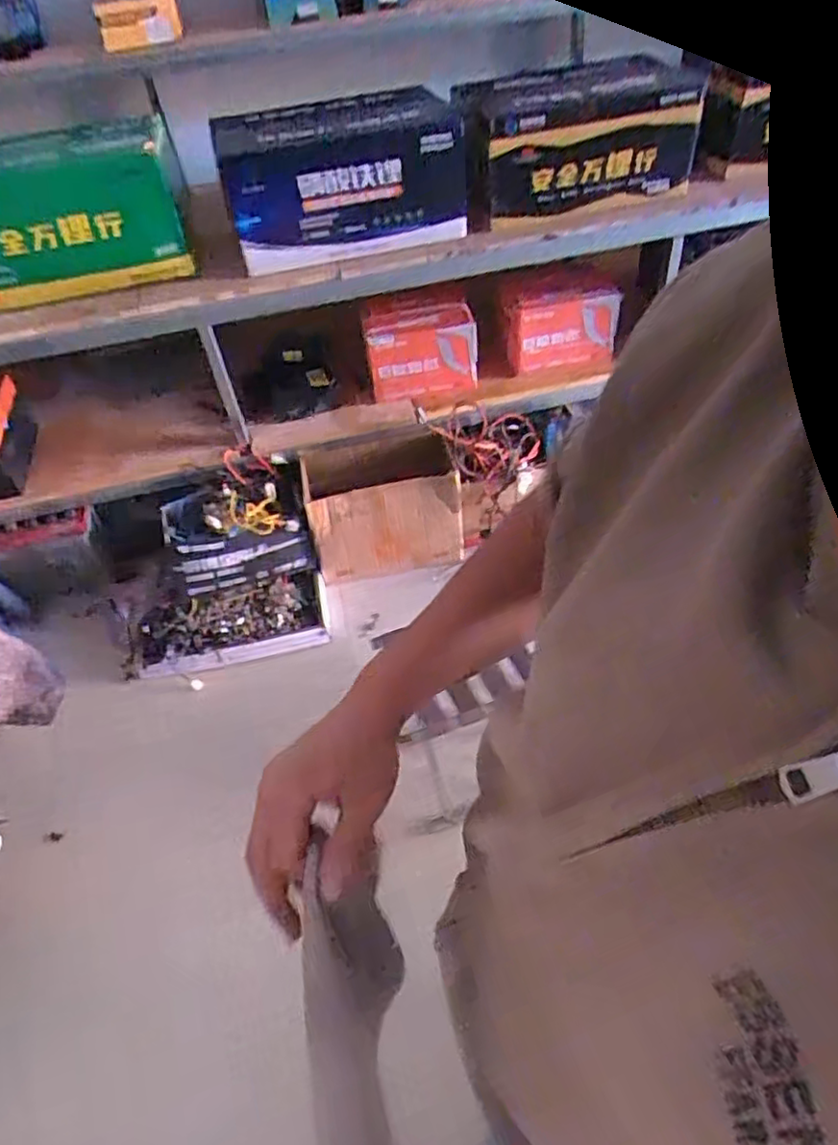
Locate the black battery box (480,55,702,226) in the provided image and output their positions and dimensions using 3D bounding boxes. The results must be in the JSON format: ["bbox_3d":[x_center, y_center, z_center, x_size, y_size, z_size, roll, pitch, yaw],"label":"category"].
[{"bbox_3d":[0.368,-0.948,1.460,0.453,0.282,0.119,-12,47,-6],"label":"black battery box"}]

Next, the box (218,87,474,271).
[{"bbox_3d":[-0.173,-0.902,1.536,0.516,0.293,0.218,-19,48,-12],"label":"box"}]

